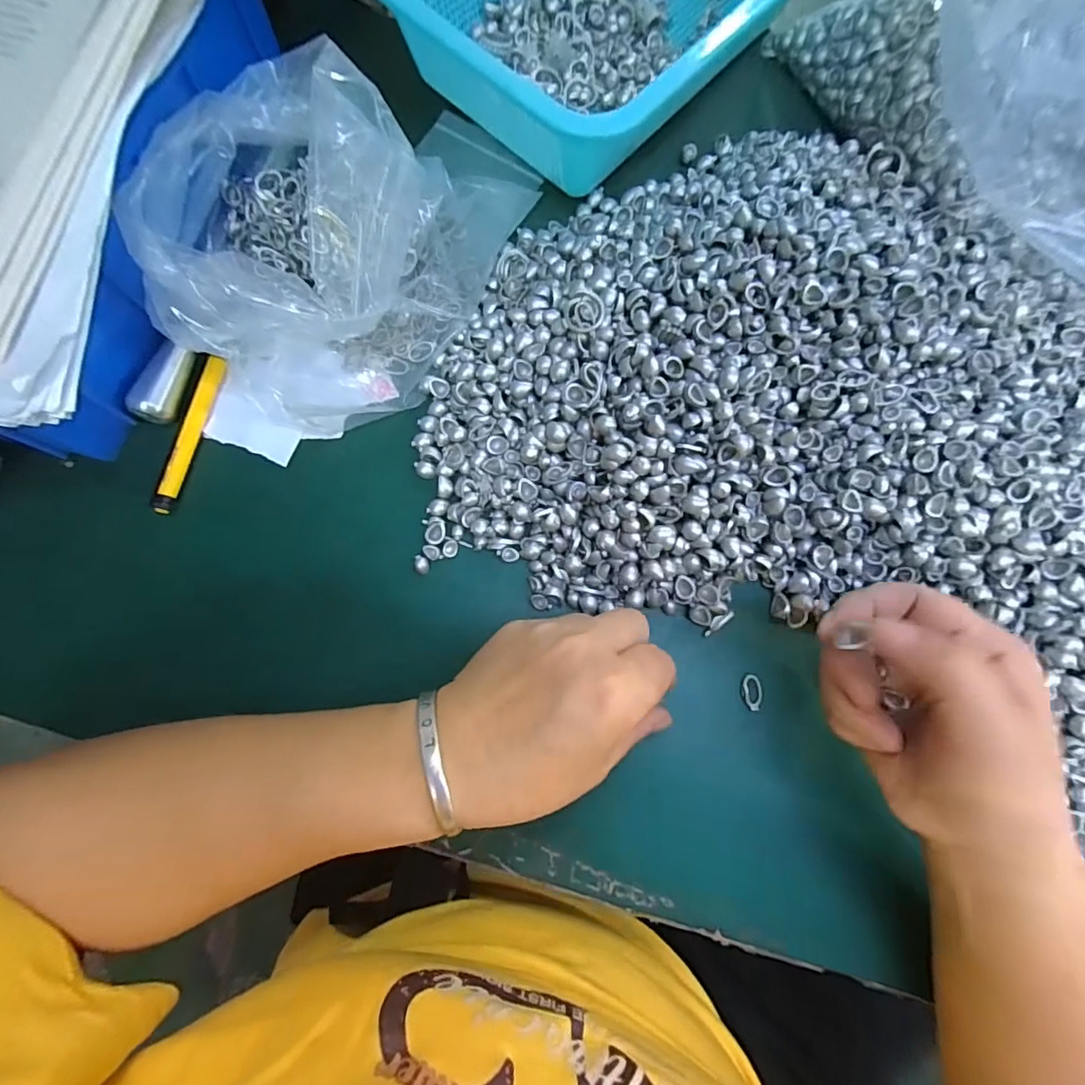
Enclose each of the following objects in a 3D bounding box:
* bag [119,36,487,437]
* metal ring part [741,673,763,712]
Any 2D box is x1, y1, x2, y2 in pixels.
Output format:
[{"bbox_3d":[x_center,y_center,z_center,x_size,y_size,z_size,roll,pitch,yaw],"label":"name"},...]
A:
[{"bbox_3d":[-0.112,-0.153,0.272,0.143,0.080,0.174,14,80,2],"label":"bag"},{"bbox_3d":[0.108,0.077,0.275,0.011,0.004,0.018,7,80,0],"label":"metal ring part"}]

